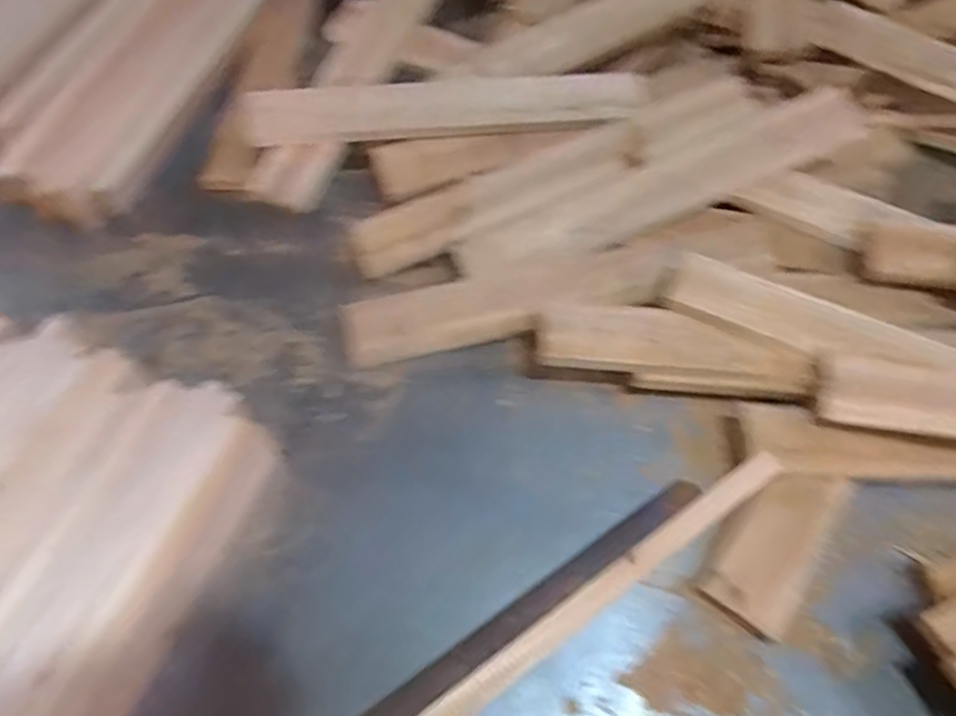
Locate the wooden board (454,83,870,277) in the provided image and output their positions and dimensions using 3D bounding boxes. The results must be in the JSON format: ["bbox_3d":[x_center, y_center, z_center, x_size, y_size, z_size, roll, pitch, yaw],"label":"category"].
[{"bbox_3d":[0.220,-0.198,0.745,0.501,0.024,0.077,-24,82,-3],"label":"wooden board"}]

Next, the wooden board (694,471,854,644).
[{"bbox_3d":[0.274,0.164,0.585,0.079,0.023,0.173,35,63,20],"label":"wooden board"}]

